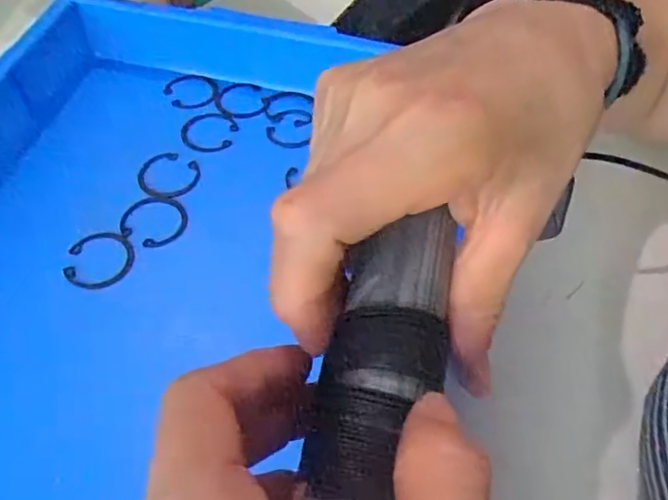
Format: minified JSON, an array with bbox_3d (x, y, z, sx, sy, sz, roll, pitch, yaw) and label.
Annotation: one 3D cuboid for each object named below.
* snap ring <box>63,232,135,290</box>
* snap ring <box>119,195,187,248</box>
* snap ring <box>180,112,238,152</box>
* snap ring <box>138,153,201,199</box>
[{"bbox_3d":[-0.127,0.005,0.321,0.037,0.005,0.034,2,51,-2],"label":"snap ring"},{"bbox_3d":[-0.101,-0.018,0.335,0.037,0.004,0.035,2,51,-2],"label":"snap ring"},{"bbox_3d":[-0.080,-0.077,0.381,0.036,0.004,0.039,2,51,-2],"label":"snap ring"},{"bbox_3d":[-0.101,-0.044,0.358,0.038,0.004,0.035,2,51,-2],"label":"snap ring"}]

